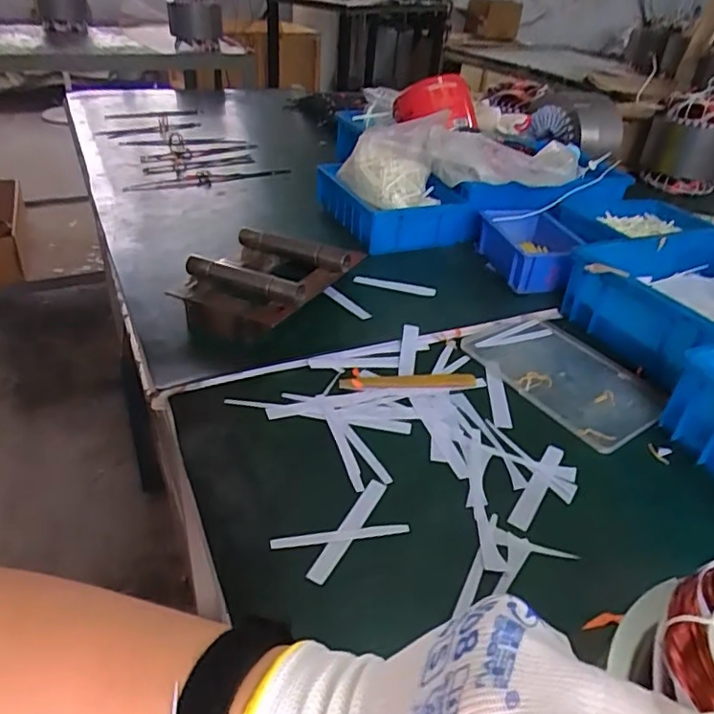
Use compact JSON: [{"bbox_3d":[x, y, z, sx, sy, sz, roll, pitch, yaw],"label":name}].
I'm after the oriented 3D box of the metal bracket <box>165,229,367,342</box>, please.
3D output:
[{"bbox_3d":[-0.101,-0.078,0.631,0.139,0.055,0.175,19,39,19],"label":"metal bracket"}]

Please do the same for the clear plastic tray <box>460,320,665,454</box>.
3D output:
[{"bbox_3d":[0.206,0.017,0.581,0.122,0.010,0.180,-22,43,-31],"label":"clear plastic tray"}]

